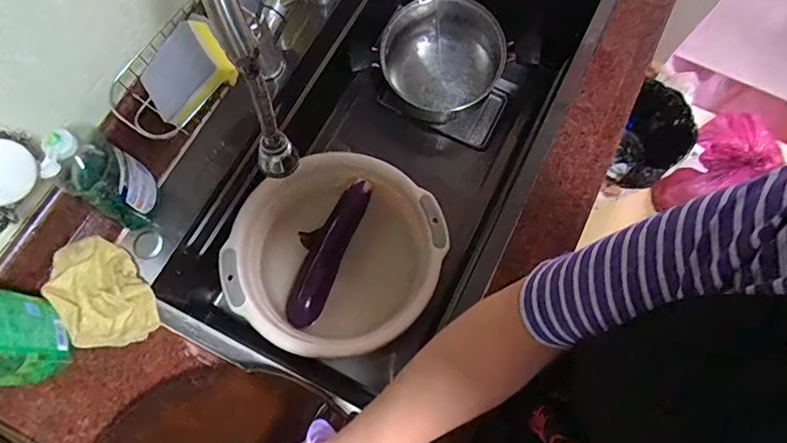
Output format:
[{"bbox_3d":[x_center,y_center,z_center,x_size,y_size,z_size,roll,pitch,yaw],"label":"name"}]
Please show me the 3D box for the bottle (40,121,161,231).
[{"bbox_3d":[-0.344,-0.063,0.558,0.086,0.160,0.074,30,74,8],"label":"bottle"}]

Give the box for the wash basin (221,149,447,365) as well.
[{"bbox_3d":[-0.094,0.052,0.752,0.295,0.103,0.294,0,72,-1],"label":"wash basin"}]

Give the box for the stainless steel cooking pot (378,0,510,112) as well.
[{"bbox_3d":[0.087,-0.292,0.859,0.213,0.105,0.184,18,92,-5],"label":"stainless steel cooking pot"}]

